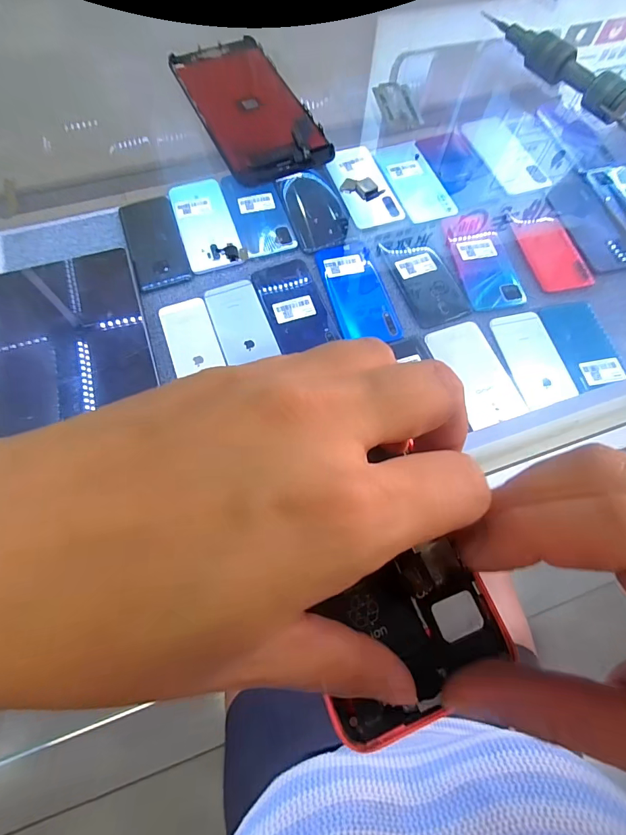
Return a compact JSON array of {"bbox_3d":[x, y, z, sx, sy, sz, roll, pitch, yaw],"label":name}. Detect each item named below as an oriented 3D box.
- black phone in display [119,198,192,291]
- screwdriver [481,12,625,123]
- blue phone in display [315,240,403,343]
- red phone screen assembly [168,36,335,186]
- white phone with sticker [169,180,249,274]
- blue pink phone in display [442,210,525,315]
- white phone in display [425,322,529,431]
[{"bbox_3d":[-0.219,-0.247,0.540,0.069,0.011,0.162,-19,70,-8],"label":"black phone in display"},{"bbox_3d":[0.139,-0.210,0.229,0.013,0.016,0.108,-34,72,-13],"label":"screwdriver"},{"bbox_3d":[0.058,-0.167,0.515,0.074,0.006,0.158,-13,69,-6],"label":"blue phone in display"},{"bbox_3d":[-0.037,-0.179,0.221,0.056,0.008,0.118,-24,70,-10],"label":"red phone screen assembly"},{"bbox_3d":[-0.152,-0.274,0.550,0.074,0.006,0.161,-17,69,-7],"label":"white phone with sticker"},{"bbox_3d":[0.231,-0.216,0.533,0.074,0.007,0.160,-9,68,-4],"label":"blue pink phone in display"},{"bbox_3d":[0.193,-0.055,0.466,0.069,0.010,0.135,-16,69,-7],"label":"white phone in display"}]

